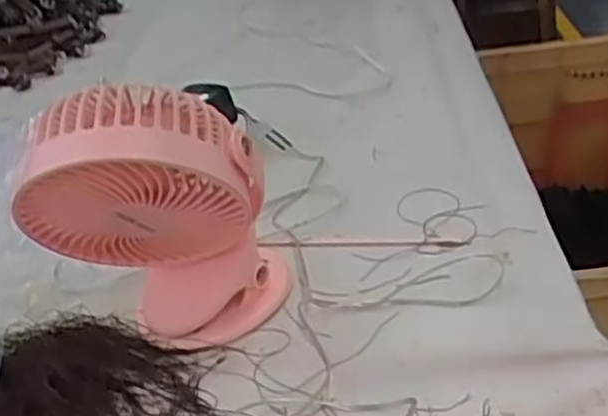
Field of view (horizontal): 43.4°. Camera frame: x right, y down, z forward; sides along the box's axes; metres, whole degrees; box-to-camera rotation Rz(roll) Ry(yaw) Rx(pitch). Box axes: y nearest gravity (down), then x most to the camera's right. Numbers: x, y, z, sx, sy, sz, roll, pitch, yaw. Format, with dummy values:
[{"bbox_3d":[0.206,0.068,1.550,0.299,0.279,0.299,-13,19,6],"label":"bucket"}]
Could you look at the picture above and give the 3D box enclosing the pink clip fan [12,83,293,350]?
[{"bbox_3d":[-0.090,0.009,0.481,0.153,0.178,0.099,-10,32,-6],"label":"pink clip fan"}]

